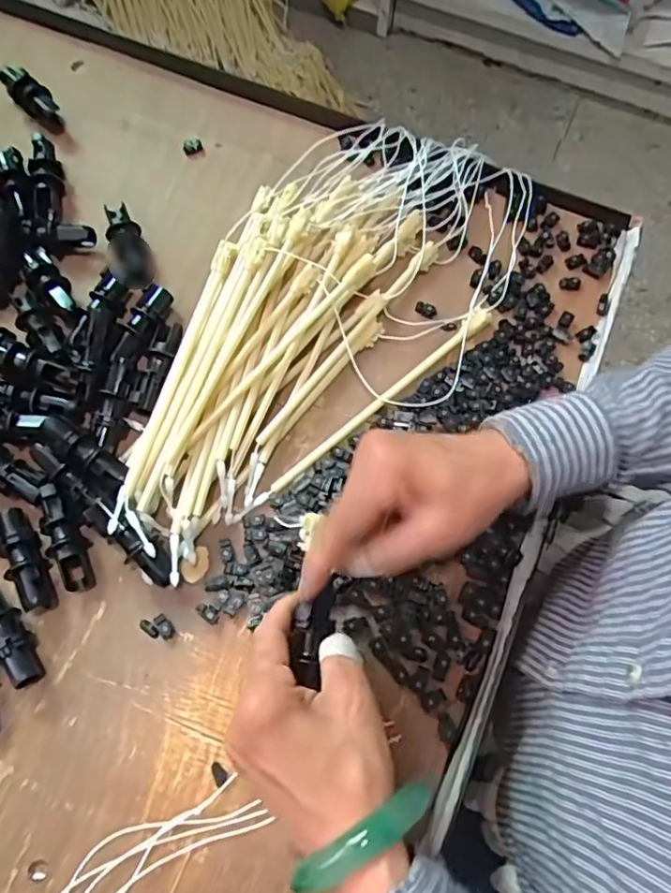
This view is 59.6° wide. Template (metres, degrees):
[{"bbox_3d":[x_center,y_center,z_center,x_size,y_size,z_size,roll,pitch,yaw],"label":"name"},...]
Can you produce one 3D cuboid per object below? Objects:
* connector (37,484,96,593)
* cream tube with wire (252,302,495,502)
[{"bbox_3d":[-0.170,0.058,0.366,0.020,0.018,0.069,-22,87,-9],"label":"connector"},{"bbox_3d":[0.032,-0.031,0.406,0.215,0.007,0.014,-40,76,-14],"label":"cream tube with wire"}]

